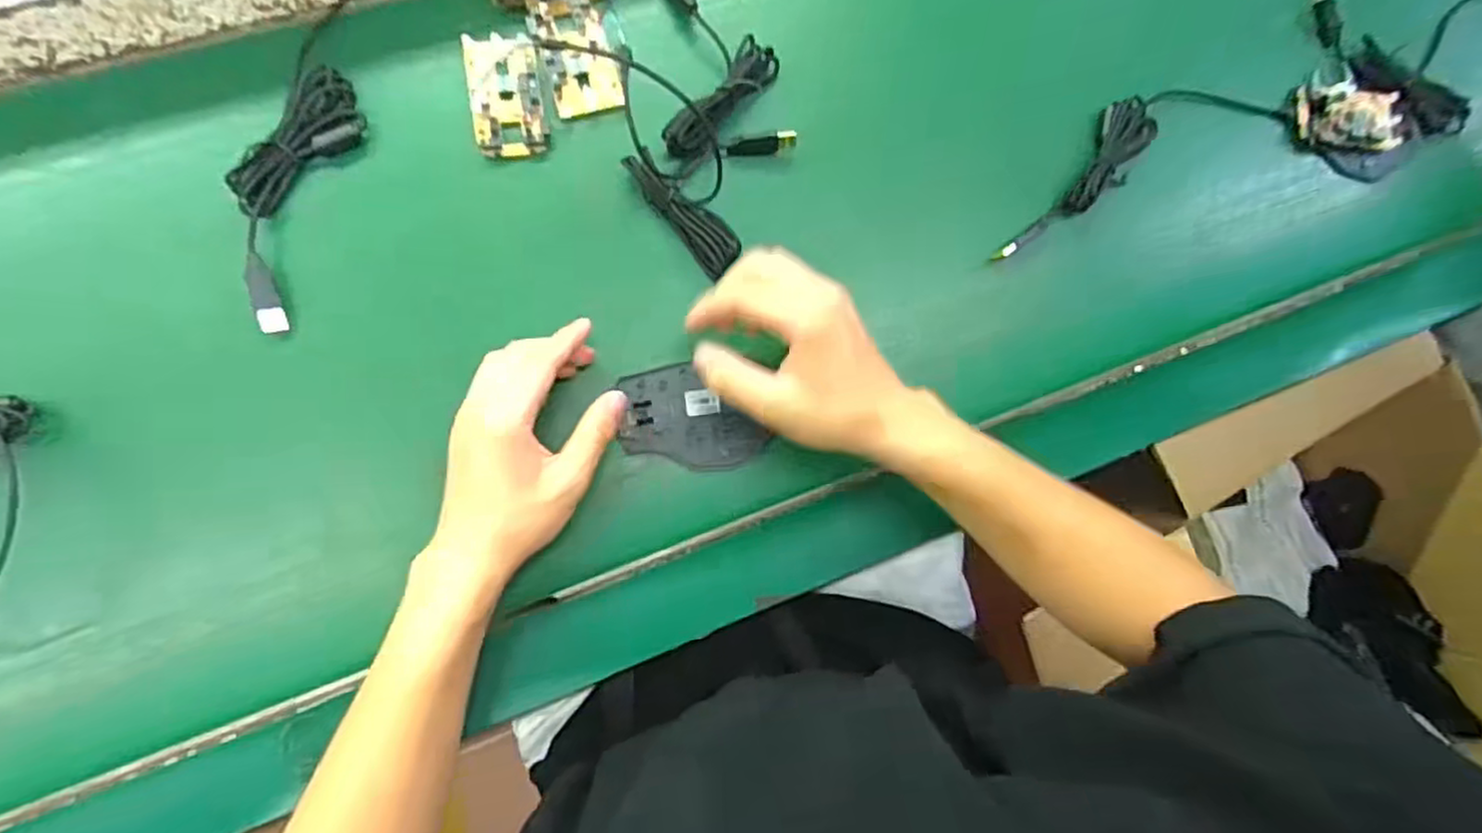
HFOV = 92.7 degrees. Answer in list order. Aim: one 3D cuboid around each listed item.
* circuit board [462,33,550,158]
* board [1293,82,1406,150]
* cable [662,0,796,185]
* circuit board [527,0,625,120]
[{"bbox_3d":[-0.153,-0.210,0.461,0.045,0.006,0.078,-9,84,-11],"label":"circuit board"},{"bbox_3d":[0.478,-0.237,0.557,0.087,0.013,0.051,-3,83,-10],"label":"board"},{"bbox_3d":[-0.015,-0.241,0.480,0.084,0.035,0.148,-7,84,-11],"label":"cable"},{"bbox_3d":[-0.109,-0.241,0.473,0.046,0.007,0.077,-17,86,-12],"label":"circuit board"}]

